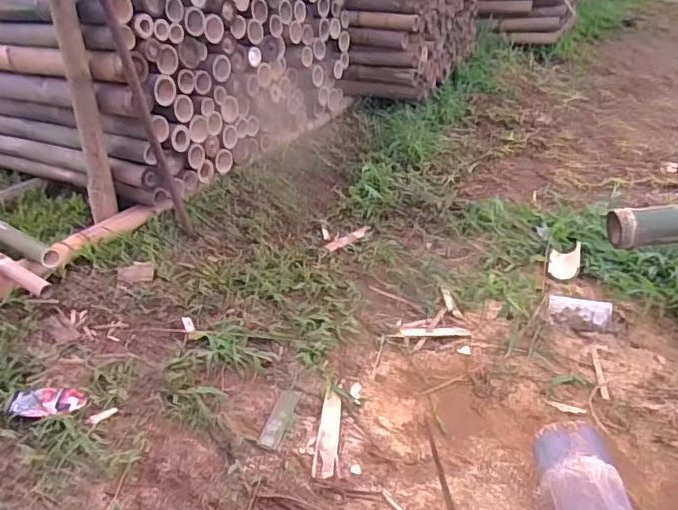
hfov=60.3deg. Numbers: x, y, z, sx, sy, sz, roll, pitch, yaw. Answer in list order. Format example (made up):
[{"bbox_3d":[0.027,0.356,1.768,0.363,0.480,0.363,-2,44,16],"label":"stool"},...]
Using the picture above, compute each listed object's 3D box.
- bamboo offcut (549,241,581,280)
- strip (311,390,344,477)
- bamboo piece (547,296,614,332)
[{"bbox_3d":[0.589,0.011,1.520,0.075,0.031,0.153,11,32,19],"label":"bamboo offcut"},{"bbox_3d":[-0.017,0.311,1.023,0.043,0.007,0.193,2,30,3],"label":"strip"},{"bbox_3d":[0.531,0.130,1.290,0.128,0.045,0.075,12,32,20],"label":"bamboo piece"}]

